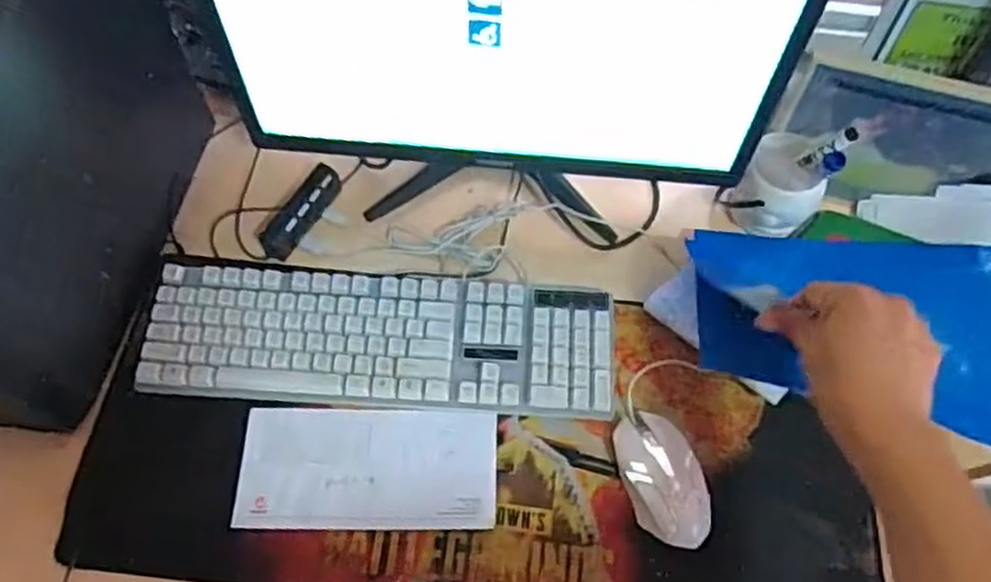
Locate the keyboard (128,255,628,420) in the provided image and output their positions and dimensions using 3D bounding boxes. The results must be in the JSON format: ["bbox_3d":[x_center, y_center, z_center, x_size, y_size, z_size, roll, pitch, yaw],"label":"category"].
[{"bbox_3d":[-0.106,0.043,0.703,0.426,0.025,0.133,4,62,2],"label":"keyboard"}]

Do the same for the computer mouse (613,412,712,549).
[{"bbox_3d":[0.142,0.157,0.637,0.060,0.032,0.114,-12,63,-6],"label":"computer mouse"}]

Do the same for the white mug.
[{"bbox_3d":[0.278,-0.097,0.736,0.075,0.094,0.072,0,62,0],"label":"white mug"}]

